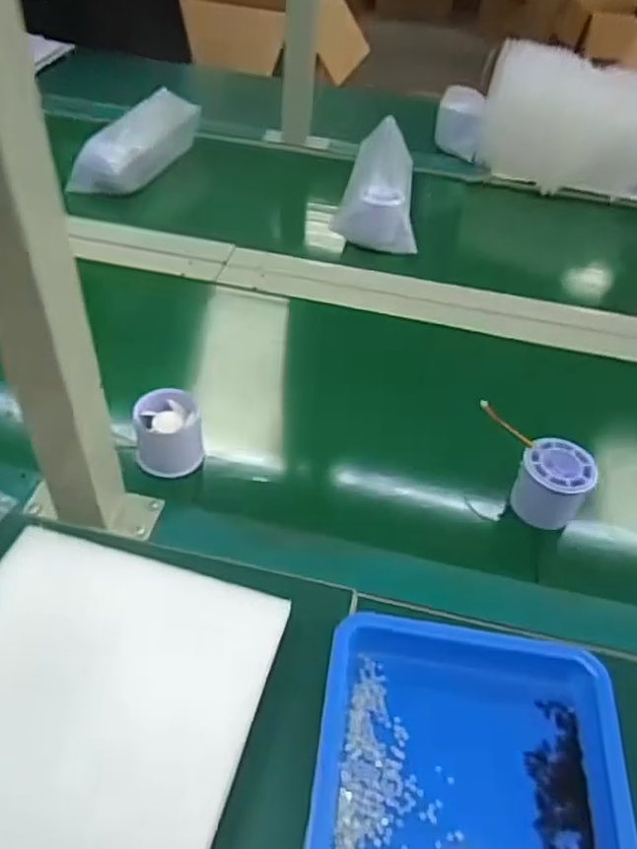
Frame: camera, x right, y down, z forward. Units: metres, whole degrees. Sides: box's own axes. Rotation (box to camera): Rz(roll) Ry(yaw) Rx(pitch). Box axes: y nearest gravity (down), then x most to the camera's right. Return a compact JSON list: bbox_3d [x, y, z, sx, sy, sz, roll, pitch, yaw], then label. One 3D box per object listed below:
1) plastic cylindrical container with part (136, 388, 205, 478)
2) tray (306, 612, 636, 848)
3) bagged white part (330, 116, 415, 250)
[{"bbox_3d":[-0.123,0.007,0.540,0.052,0.045,0.061,-3,46,-7],"label":"plastic cylindrical container with part"},{"bbox_3d":[0.083,0.214,0.360,0.171,0.028,0.219,8,46,4],"label":"tray"},{"bbox_3d":[0.079,-0.308,0.825,0.094,0.059,0.218,7,59,2],"label":"bagged white part"}]

